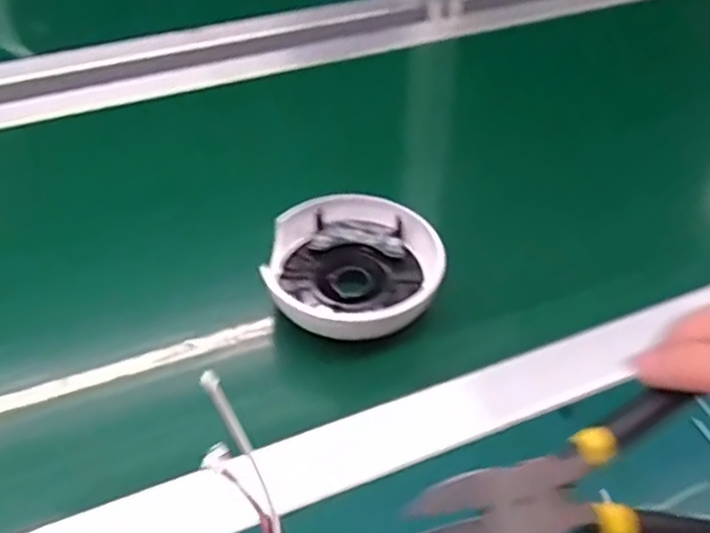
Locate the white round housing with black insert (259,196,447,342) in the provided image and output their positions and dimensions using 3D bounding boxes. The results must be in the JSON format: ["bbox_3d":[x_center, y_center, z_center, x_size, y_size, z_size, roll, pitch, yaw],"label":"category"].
[{"bbox_3d":[0.000,0.003,0.460,0.111,0.034,0.108,0,44,0],"label":"white round housing with black insert"}]

